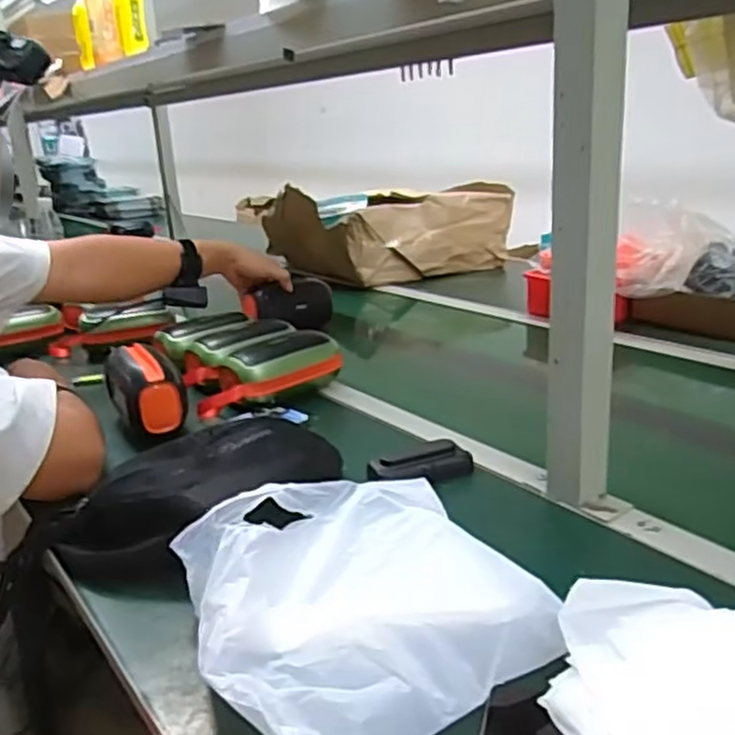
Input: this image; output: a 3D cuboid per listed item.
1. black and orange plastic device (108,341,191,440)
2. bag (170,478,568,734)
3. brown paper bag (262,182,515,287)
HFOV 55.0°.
[{"bbox_3d":[-0.279,0.024,0.885,0.075,0.081,0.148,-14,22,-27],"label":"black and orange plastic device"},{"bbox_3d":[-0.009,0.158,0.516,0.229,0.056,0.240,-12,21,-22],"label":"bag"},{"bbox_3d":[0.073,-0.330,1.717,0.557,0.187,0.332,-11,20,-19],"label":"brown paper bag"}]

